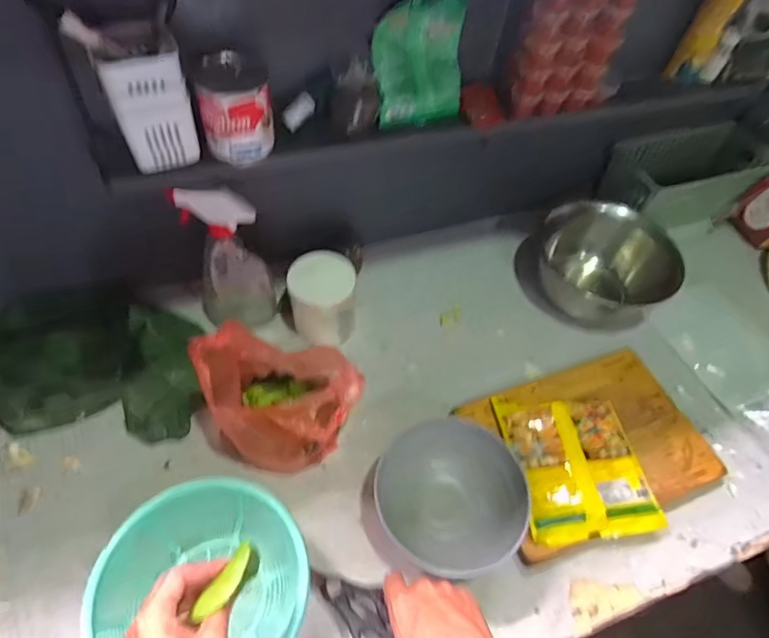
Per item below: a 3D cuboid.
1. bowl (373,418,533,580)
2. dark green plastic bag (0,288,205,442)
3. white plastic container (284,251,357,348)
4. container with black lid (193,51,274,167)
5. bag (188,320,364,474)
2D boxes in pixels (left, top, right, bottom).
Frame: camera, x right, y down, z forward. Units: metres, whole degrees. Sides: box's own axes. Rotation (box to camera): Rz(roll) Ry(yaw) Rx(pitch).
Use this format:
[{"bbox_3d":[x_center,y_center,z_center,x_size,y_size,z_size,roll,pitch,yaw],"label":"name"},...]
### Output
[{"bbox_3d":[0.074,0.197,0.544,0.144,0.074,0.160,-15,57,-16],"label":"bowl"},{"bbox_3d":[-0.397,0.037,0.624,0.331,0.058,0.209,5,54,-2],"label":"dark green plastic bag"},{"bbox_3d":[-0.083,-0.022,0.665,0.086,0.114,0.076,-2,54,-7],"label":"white plastic container"},{"bbox_3d":[-0.156,-0.223,0.517,0.071,0.087,0.071,-7,54,-10],"label":"container with black lid"},{"bbox_3d":[-0.118,0.084,0.540,0.133,0.182,0.135,-24,60,-21],"label":"bag"}]

